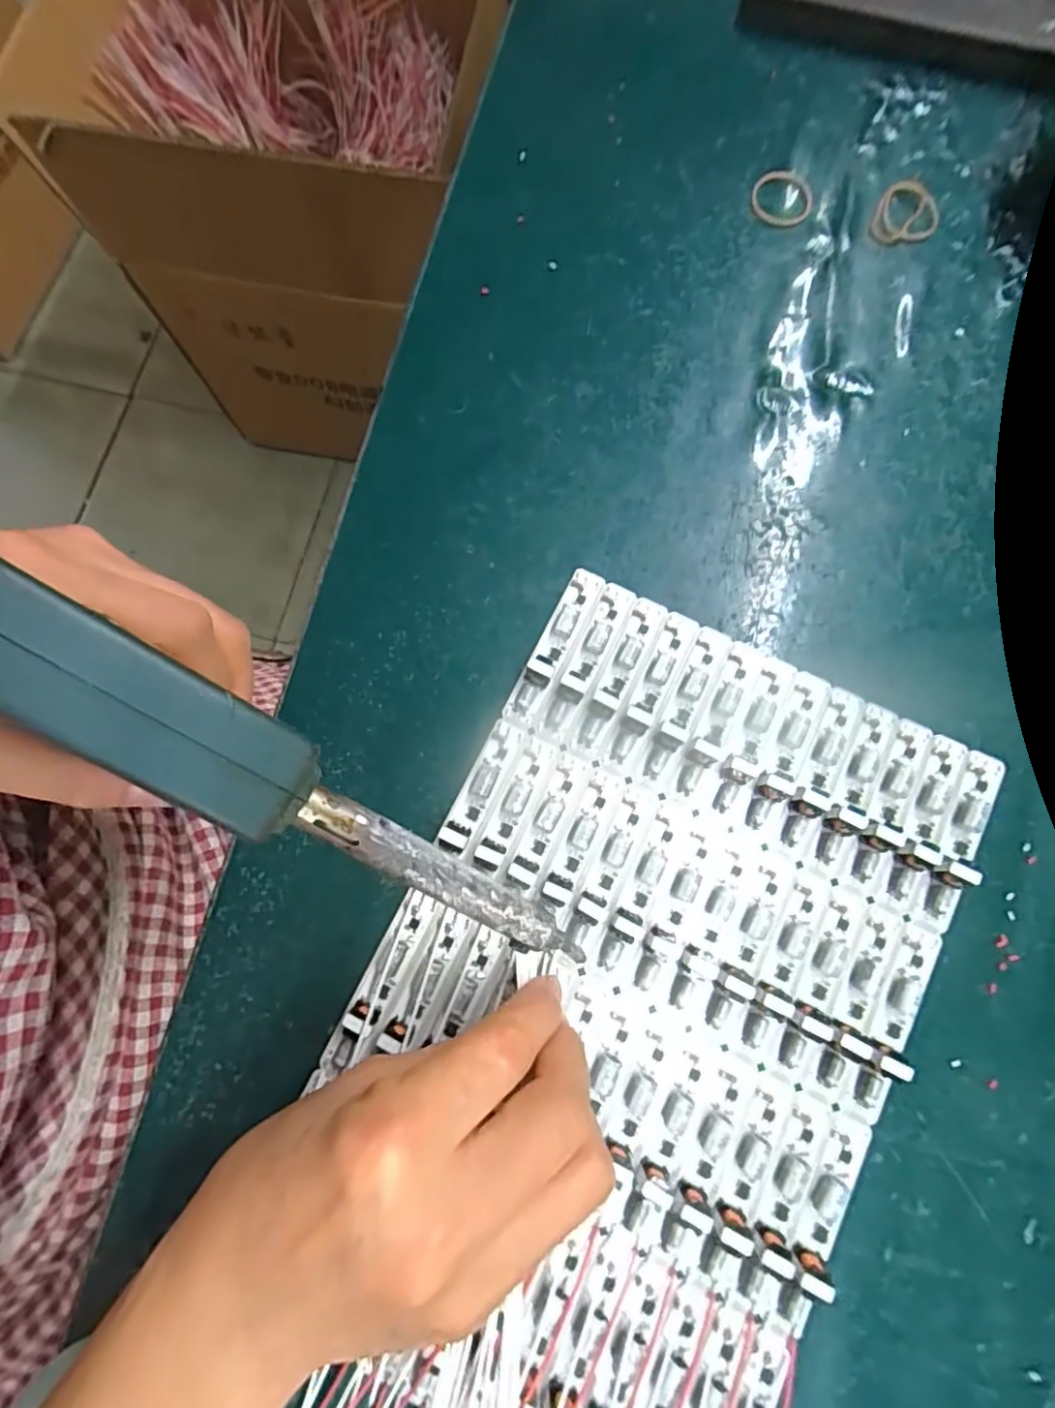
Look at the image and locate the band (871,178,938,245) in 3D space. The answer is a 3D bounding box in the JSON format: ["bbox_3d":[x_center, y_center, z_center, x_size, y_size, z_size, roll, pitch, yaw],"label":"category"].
[{"bbox_3d":[0.188,-0.242,0.312,0.029,0.004,0.039,28,80,7],"label":"band"}]

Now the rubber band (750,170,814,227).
[{"bbox_3d":[0.127,-0.250,0.313,0.030,0.008,0.029,3,77,2],"label":"rubber band"}]

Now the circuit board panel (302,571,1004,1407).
[{"bbox_3d":[0.044,0.111,0.237,0.192,0.015,0.290,26,79,7],"label":"circuit board panel"}]

